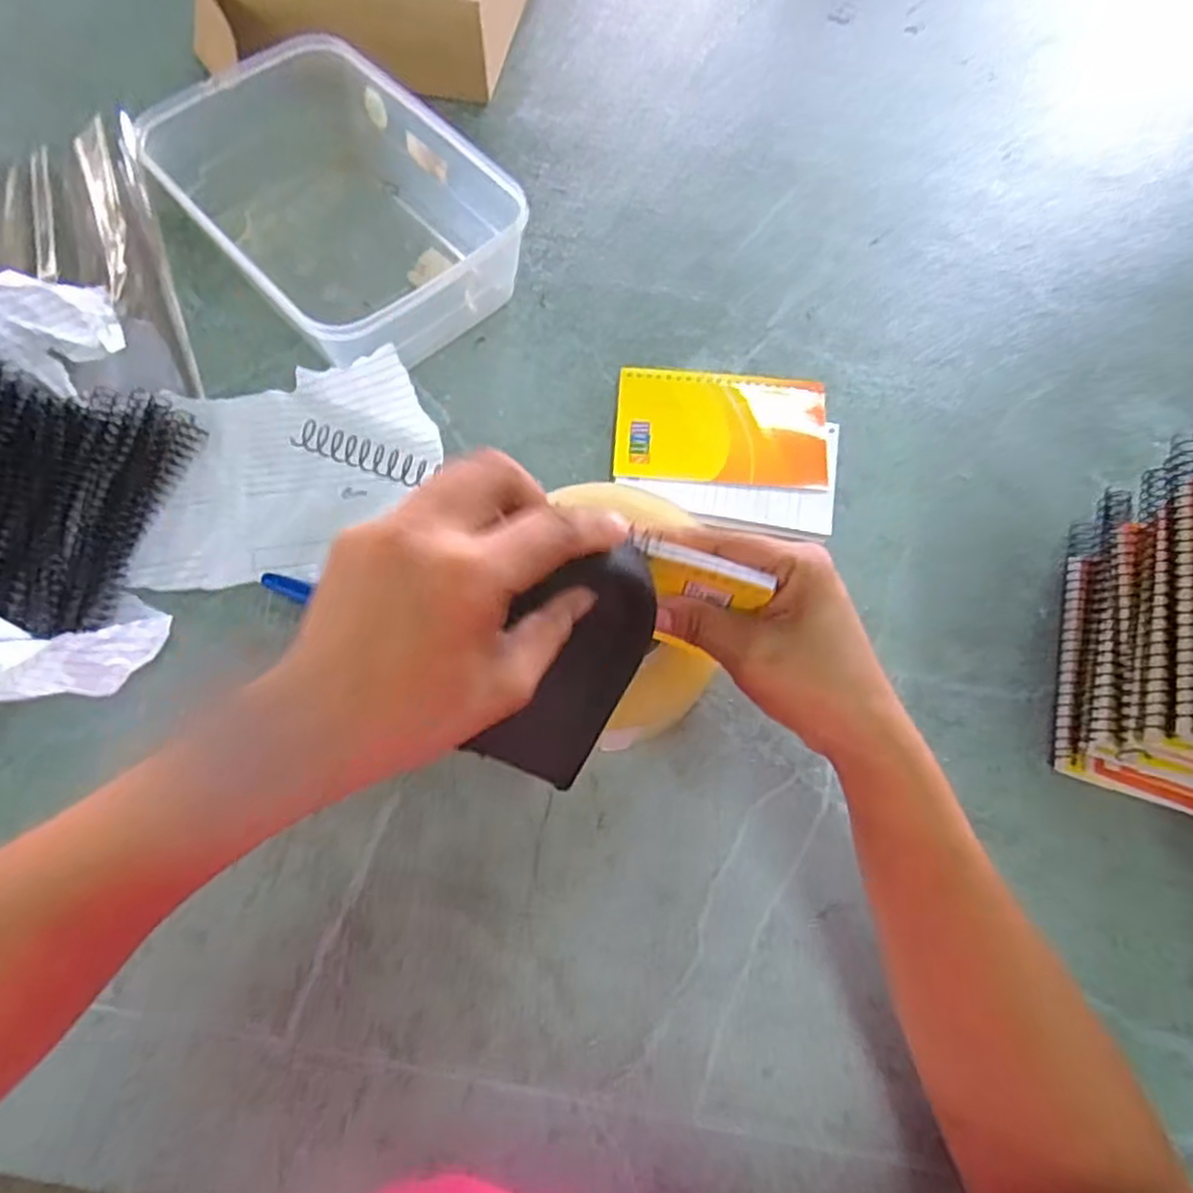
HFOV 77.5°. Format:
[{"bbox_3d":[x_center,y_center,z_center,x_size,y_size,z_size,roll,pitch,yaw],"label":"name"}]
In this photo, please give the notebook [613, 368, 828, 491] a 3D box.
[{"bbox_3d":[0.078,-0.105,0.463,0.128,0.010,0.082,2,67,1],"label":"notebook"}]

